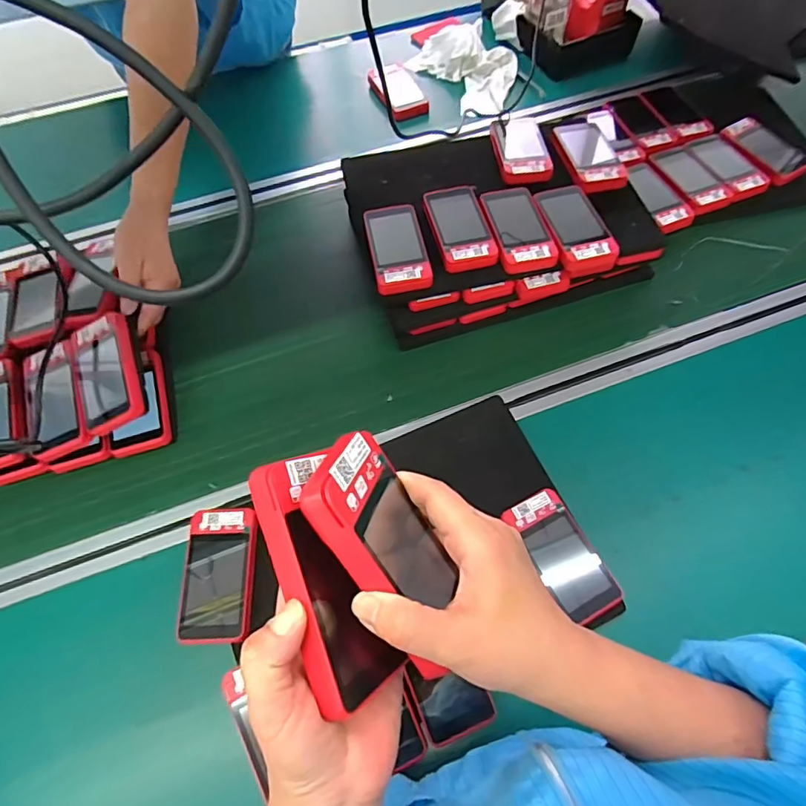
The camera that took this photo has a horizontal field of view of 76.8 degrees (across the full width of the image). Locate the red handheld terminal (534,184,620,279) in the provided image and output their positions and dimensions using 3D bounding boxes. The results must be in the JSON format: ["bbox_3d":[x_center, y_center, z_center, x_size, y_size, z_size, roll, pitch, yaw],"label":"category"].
[{"bbox_3d":[0.201,-0.207,0.601,0.062,0.028,0.120,-12,64,-5],"label":"red handheld terminal"}]

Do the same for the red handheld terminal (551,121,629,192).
[{"bbox_3d":[0.233,-0.319,0.643,0.060,0.021,0.126,-14,64,-6],"label":"red handheld terminal"}]

